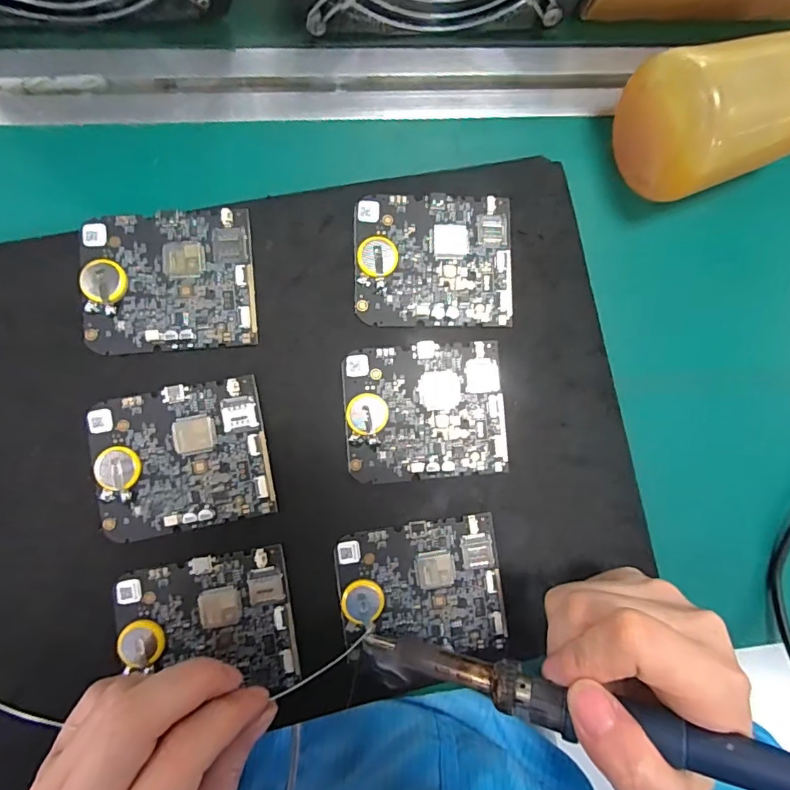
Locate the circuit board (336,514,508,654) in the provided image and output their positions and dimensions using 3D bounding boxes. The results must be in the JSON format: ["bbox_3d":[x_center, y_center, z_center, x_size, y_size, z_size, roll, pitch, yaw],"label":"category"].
[{"bbox_3d":[0.014,0.094,0.234,0.077,0.005,0.062,-5,87,-5],"label":"circuit board"}]

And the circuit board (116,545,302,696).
[{"bbox_3d":[-0.086,0.107,0.225,0.077,0.005,0.061,-8,86,-8],"label":"circuit board"}]

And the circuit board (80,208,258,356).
[{"bbox_3d":[-0.107,-0.054,0.230,0.077,0.005,0.065,-5,87,-5],"label":"circuit board"}]

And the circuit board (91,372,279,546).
[{"bbox_3d":[-0.099,0.030,0.226,0.077,0.004,0.065,-11,88,-6],"label":"circuit board"}]

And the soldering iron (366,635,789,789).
[{"bbox_3d":[0.098,0.118,0.168,0.239,0.024,0.015,3,84,27],"label":"soldering iron"}]

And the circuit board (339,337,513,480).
[{"bbox_3d":[0.016,0.008,0.239,0.077,0.004,0.064,-4,87,-5],"label":"circuit board"}]

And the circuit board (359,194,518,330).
[{"bbox_3d":[0.020,-0.067,0.243,0.078,0.006,0.065,-1,87,-5],"label":"circuit board"}]

